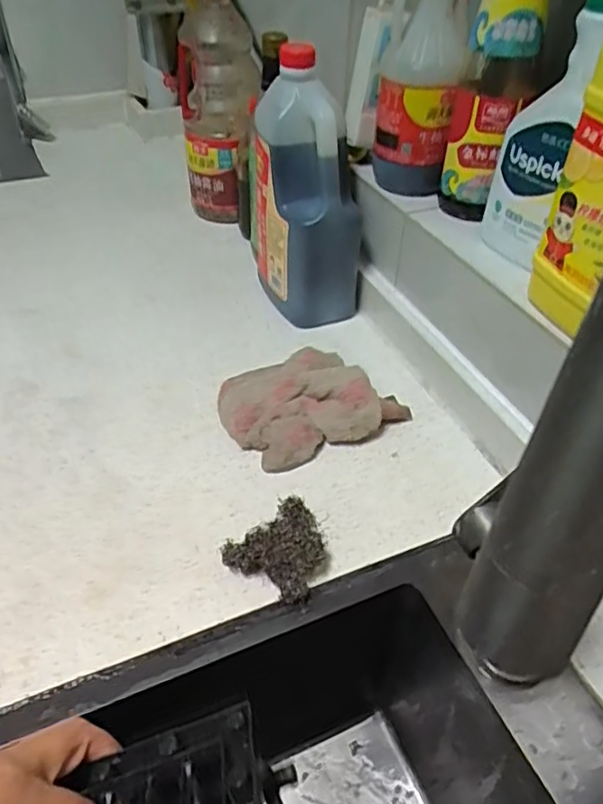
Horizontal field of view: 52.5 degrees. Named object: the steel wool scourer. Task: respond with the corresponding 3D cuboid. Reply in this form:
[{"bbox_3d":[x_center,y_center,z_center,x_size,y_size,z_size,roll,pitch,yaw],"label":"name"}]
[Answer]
[{"bbox_3d":[-0.012,0.106,0.456,0.065,0.031,0.066,23,46,22],"label":"steel wool scourer"}]

